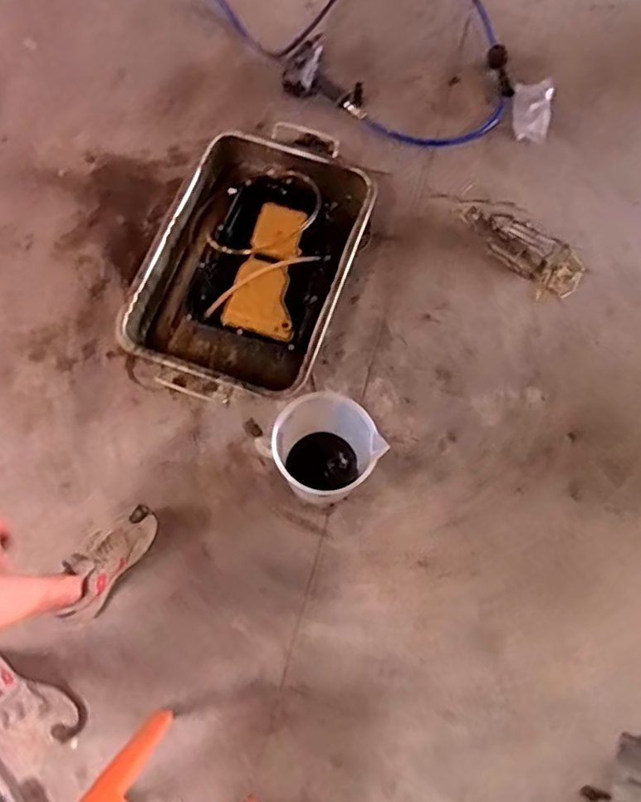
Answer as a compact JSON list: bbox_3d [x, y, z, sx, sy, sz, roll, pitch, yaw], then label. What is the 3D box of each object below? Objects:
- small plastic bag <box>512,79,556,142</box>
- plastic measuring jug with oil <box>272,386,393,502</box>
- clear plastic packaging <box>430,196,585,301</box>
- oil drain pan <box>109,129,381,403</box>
[{"bbox_3d":[0.563,-0.781,1.556,0.105,0.025,0.205,13,76,3],"label":"small plastic bag"},{"bbox_3d":[0.011,0.105,1.163,0.182,0.247,0.177,0,75,-1],"label":"plastic measuring jug with oil"},{"bbox_3d":[0.480,-0.401,1.441,0.166,0.035,0.373,-43,77,-13],"label":"clear plastic packaging"},{"bbox_3d":[-0.145,-0.326,1.367,0.421,0.143,0.699,20,73,5],"label":"oil drain pan"}]

